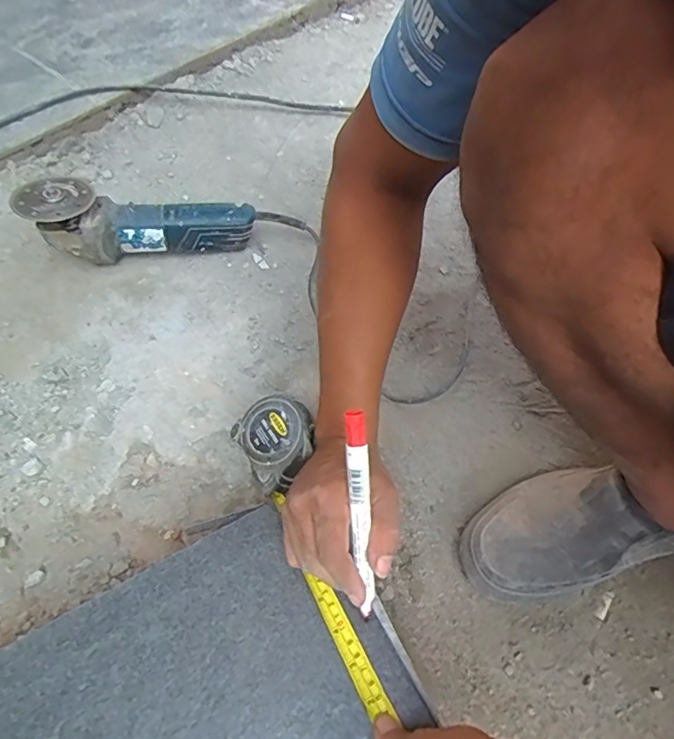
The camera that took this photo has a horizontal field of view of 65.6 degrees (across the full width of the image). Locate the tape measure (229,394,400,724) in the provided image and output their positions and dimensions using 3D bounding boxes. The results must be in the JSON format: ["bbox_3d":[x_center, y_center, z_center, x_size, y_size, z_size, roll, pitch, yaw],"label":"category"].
[{"bbox_3d":[-0.018,0.135,0.428,0.063,0.032,0.256,-21,64,-11],"label":"tape measure"}]

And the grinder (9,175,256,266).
[{"bbox_3d":[-0.259,-0.189,0.694,0.288,0.084,0.077,1,55,-13],"label":"grinder"}]

